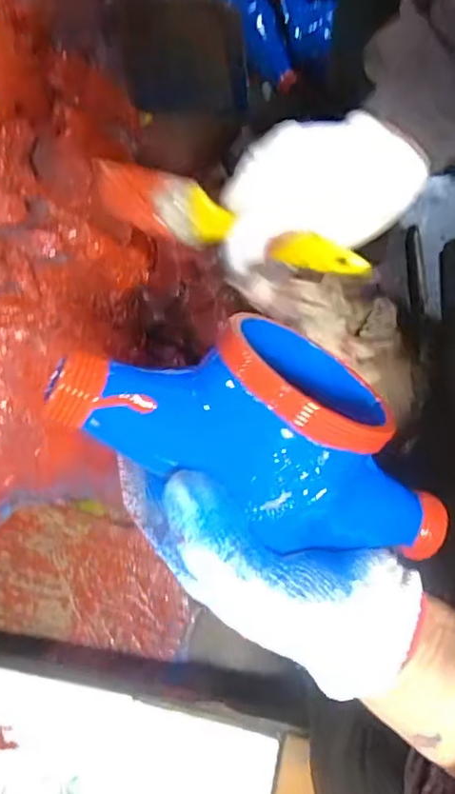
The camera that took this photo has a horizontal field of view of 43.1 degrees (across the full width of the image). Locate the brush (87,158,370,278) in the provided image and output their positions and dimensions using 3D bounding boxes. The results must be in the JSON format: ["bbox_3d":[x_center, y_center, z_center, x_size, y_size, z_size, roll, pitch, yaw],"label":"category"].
[{"bbox_3d":[-0.003,-0.106,0.355,0.178,0.024,0.029,21,78,10],"label":"brush"}]

